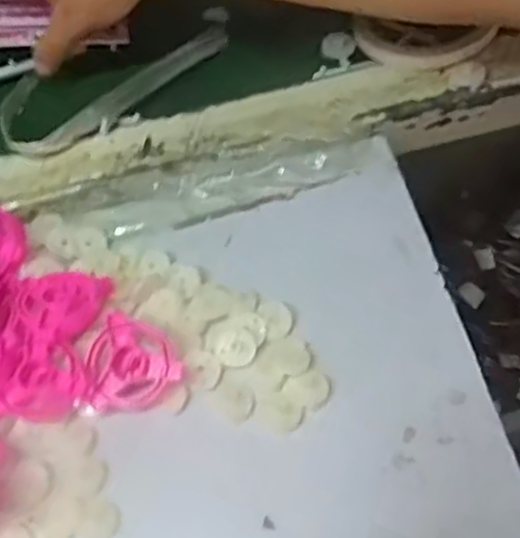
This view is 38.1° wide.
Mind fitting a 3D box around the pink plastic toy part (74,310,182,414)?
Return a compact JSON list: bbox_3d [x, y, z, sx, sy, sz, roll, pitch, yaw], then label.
[{"bbox_3d":[-0.070,0.055,0.419,0.049,0.022,0.054,8,64,7],"label":"pink plastic toy part"}]

